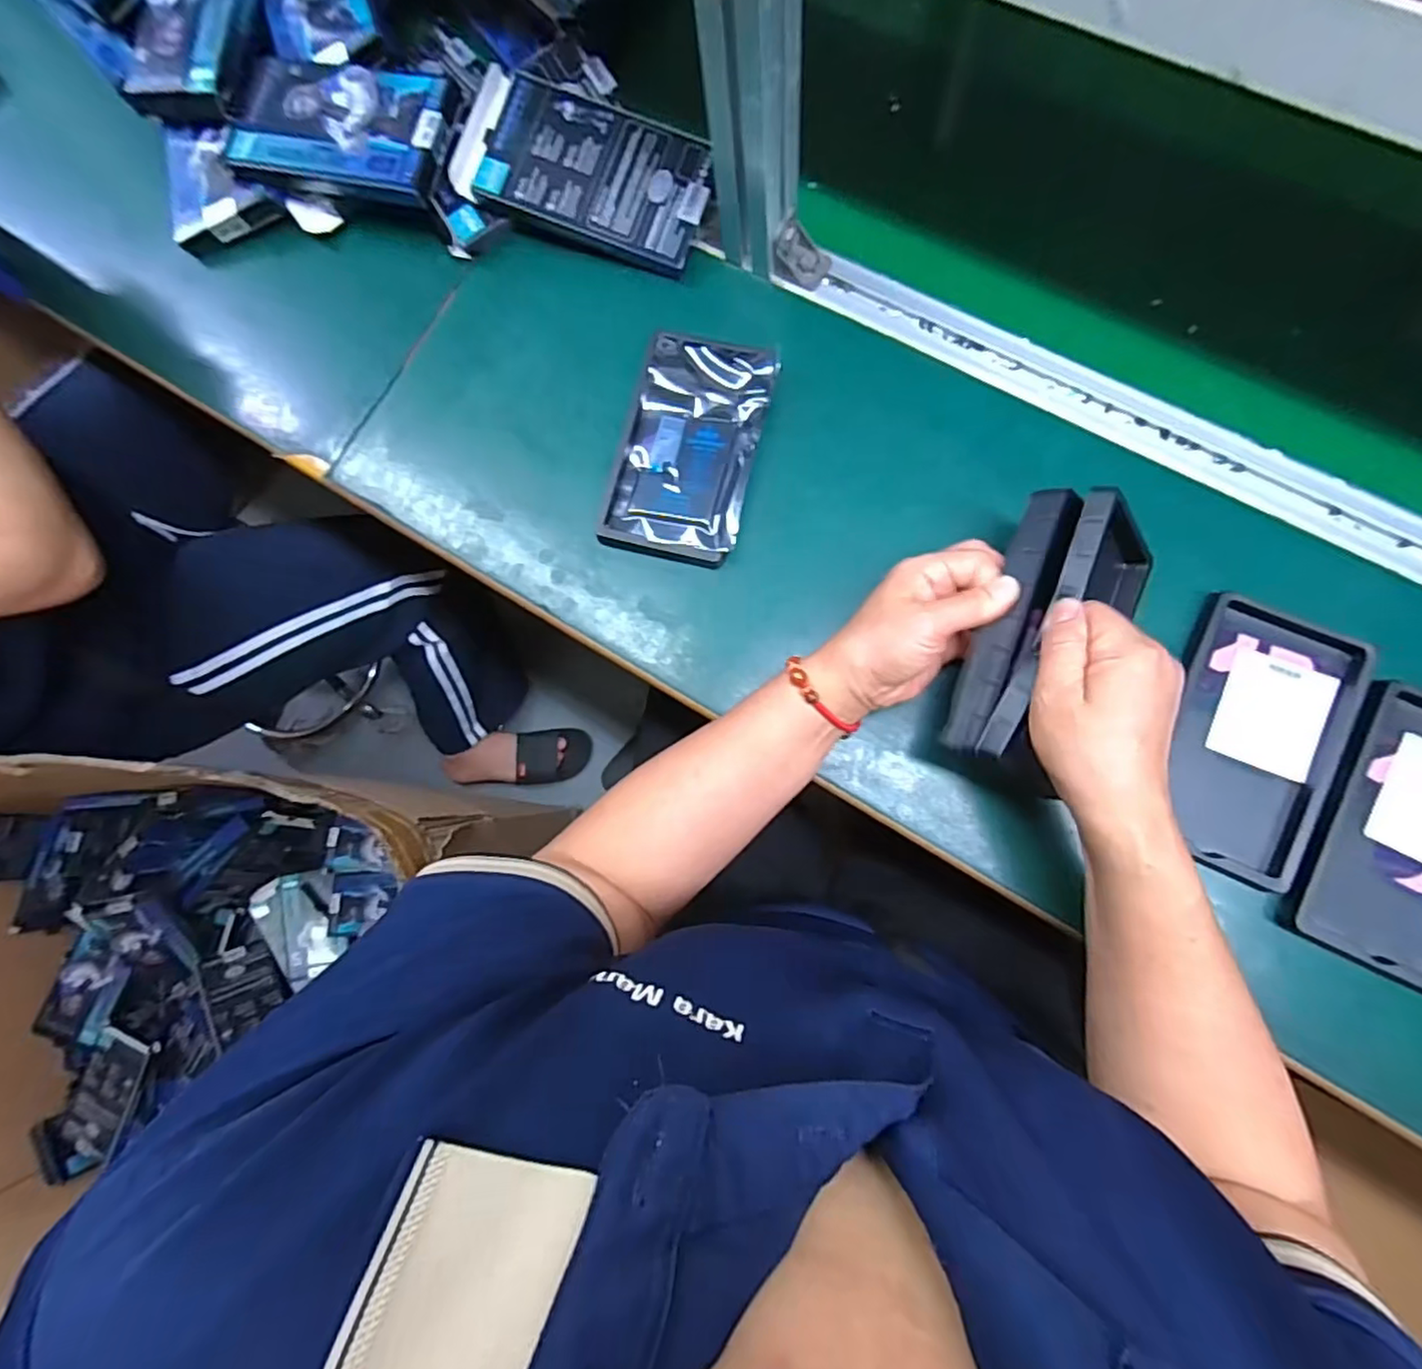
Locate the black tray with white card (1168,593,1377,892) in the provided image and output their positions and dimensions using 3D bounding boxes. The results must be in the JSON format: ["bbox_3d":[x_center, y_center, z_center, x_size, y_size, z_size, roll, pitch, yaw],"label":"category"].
[{"bbox_3d":[0.327,0.032,0.385,0.089,0.015,0.161,21,83,9],"label":"black tray with white card"}]

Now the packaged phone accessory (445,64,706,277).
[{"bbox_3d":[-0.092,-0.381,0.472,0.185,0.013,0.098,23,90,1],"label":"packaged phone accessory"}]

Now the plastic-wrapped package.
[{"bbox_3d":[-0.015,-0.170,0.455,0.097,0.021,0.165,13,82,8],"label":"plastic-wrapped package"}]

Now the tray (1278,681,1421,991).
[{"bbox_3d":[0.408,0.084,0.372,0.102,0.017,0.167,26,84,9],"label":"tray"}]

